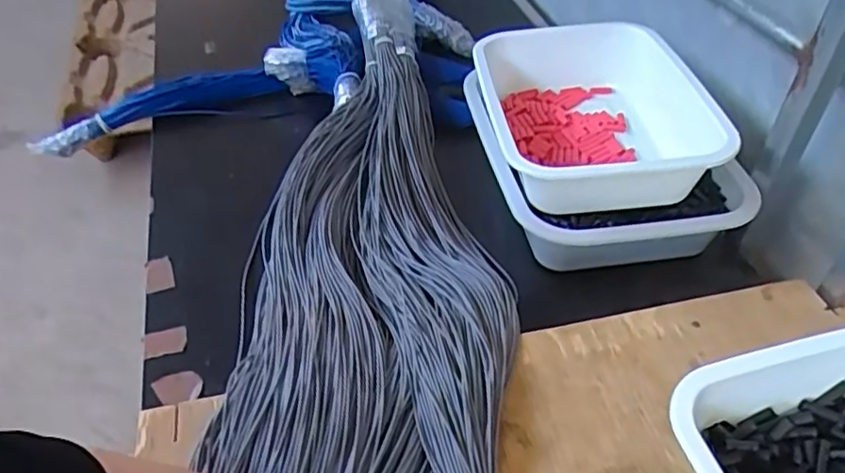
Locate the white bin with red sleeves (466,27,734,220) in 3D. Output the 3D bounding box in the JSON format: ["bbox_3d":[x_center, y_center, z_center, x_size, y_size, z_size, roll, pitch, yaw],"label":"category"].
[{"bbox_3d":[0.178,-0.128,0.688,0.224,0.088,0.294,0,44,-2],"label":"white bin with red sleeves"}]

